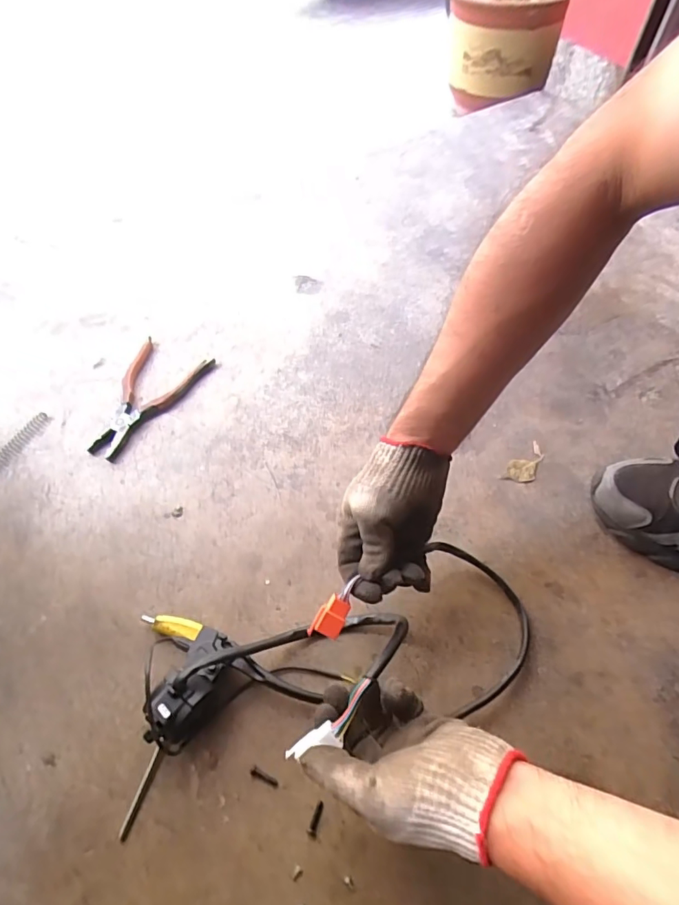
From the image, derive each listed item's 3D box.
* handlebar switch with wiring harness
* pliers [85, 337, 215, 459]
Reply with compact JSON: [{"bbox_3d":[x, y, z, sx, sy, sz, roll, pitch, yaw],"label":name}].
[{"bbox_3d":[-0.010,0.188,0.427,0.389,0.133,0.176,-12,60,1],"label":"handlebar switch with wiring harness"},{"bbox_3d":[-0.264,-0.072,0.636,0.108,0.013,0.182,22,63,15],"label":"pliers"}]

